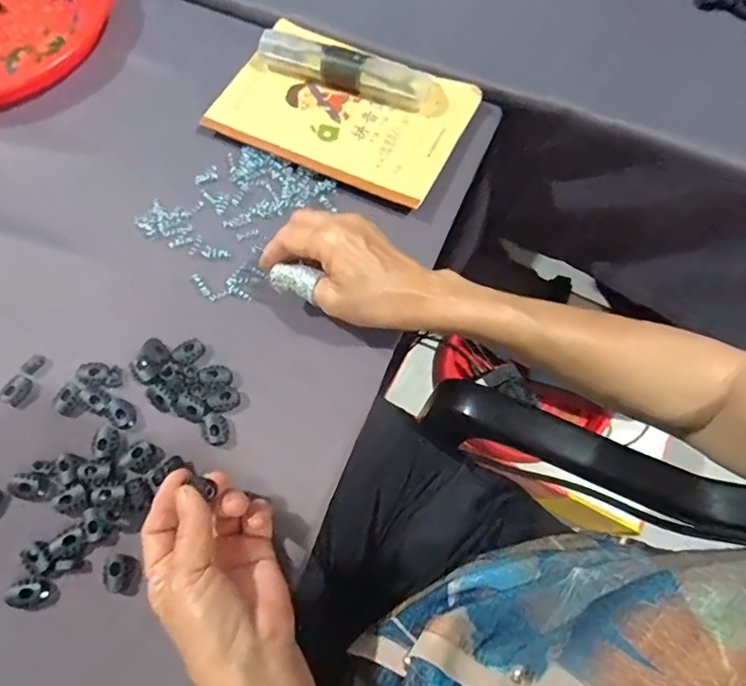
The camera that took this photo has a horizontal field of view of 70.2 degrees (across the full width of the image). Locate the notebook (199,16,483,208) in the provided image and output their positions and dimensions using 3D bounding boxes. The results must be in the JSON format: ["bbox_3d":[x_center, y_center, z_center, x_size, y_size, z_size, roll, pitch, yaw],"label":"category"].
[{"bbox_3d":[-0.028,-0.209,0.471,0.214,0.015,0.142,24,71,12],"label":"notebook"}]

